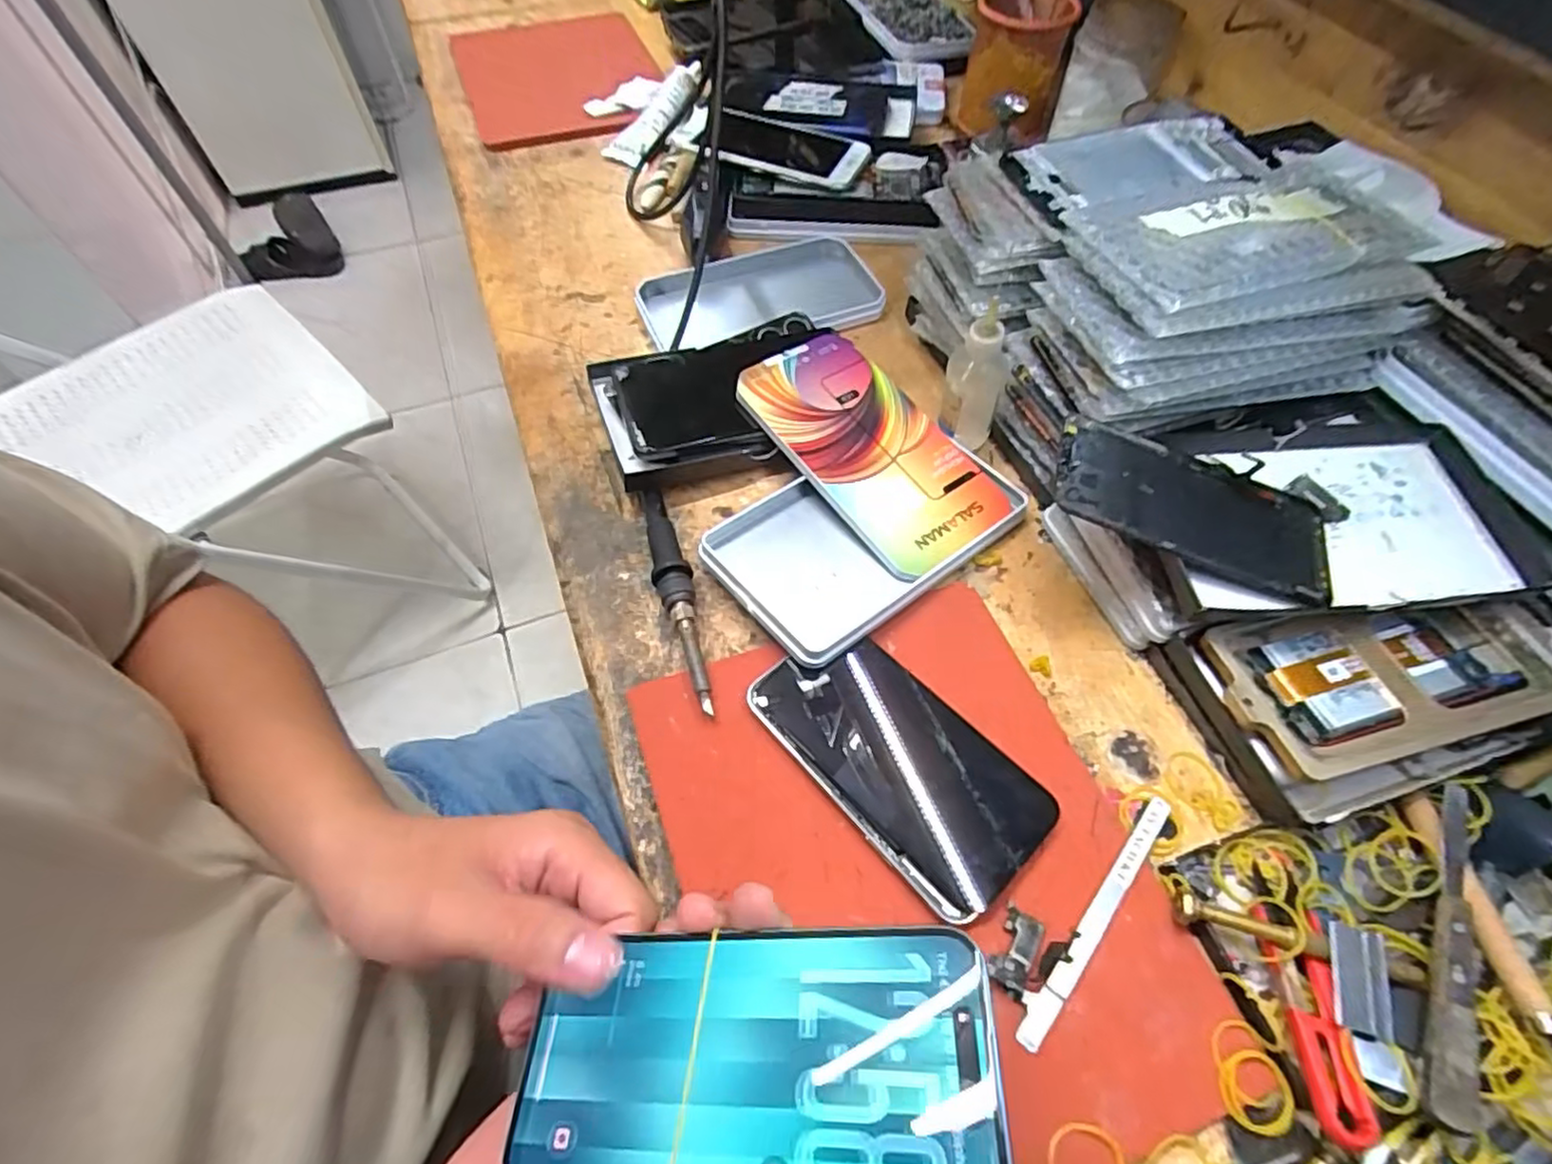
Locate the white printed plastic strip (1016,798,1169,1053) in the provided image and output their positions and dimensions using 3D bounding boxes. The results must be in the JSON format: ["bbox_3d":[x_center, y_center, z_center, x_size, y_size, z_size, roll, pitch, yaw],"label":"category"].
[{"bbox_3d":[0.142,0.144,0.303,0.013,0.010,0.128,38,65,21],"label":"white printed plastic strip"}]

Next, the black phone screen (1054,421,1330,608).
[{"bbox_3d":[0.211,-0.037,0.350,0.140,0.007,0.065,20,63,-1],"label":"black phone screen"}]

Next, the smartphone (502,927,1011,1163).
[{"bbox_3d":[-0.009,0.141,0.205,0.142,0.004,0.069,-8,48,15],"label":"smartphone"}]

